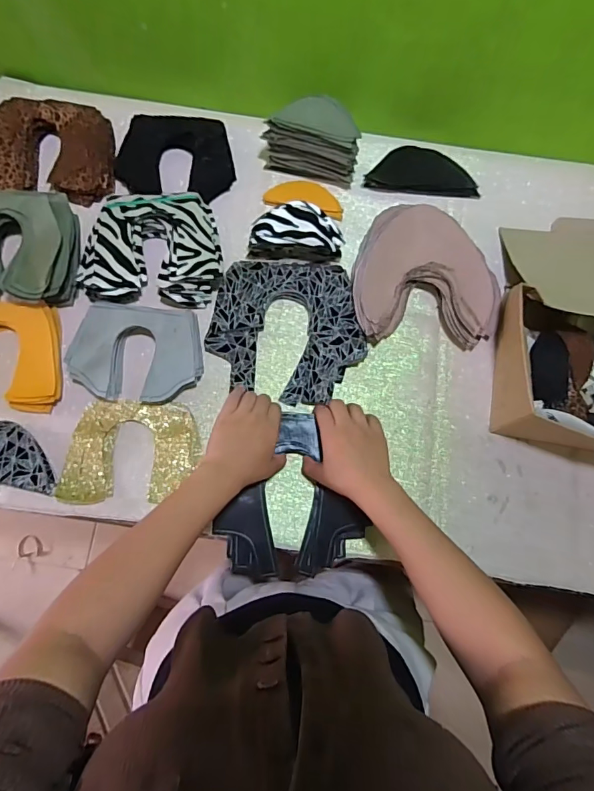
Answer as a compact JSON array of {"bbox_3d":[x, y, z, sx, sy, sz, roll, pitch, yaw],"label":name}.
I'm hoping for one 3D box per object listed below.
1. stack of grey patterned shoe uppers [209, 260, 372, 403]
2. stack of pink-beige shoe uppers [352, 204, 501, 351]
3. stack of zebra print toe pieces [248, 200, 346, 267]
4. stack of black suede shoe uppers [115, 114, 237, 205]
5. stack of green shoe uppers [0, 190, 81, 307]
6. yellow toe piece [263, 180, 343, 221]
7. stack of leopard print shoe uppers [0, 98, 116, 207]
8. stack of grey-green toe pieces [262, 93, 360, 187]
[{"bbox_3d":[-0.014,-0.084,0.596,0.193,0.033,0.182,2,76,-2],"label":"stack of grey patterned shoe uppers"},{"bbox_3d":[0.171,-0.164,0.613,0.190,0.051,0.196,2,76,-2],"label":"stack of pink-beige shoe uppers"},{"bbox_3d":[0.000,-0.211,0.608,0.125,0.080,0.055,3,76,-2],"label":"stack of zebra print toe pieces"},{"bbox_3d":[-0.172,-0.338,0.639,0.164,0.047,0.115,9,76,0],"label":"stack of black suede shoe uppers"},{"bbox_3d":[-0.372,-0.192,0.578,0.170,0.056,0.146,2,76,-2],"label":"stack of green shoe uppers"},{"bbox_3d":[0.013,-0.287,0.652,0.113,0.010,0.049,16,76,1],"label":"yellow toe piece"},{"bbox_3d":[-0.347,-0.343,0.640,0.174,0.051,0.137,1,76,-2],"label":"stack of leopard print shoe uppers"},{"bbox_3d":[0.019,-0.350,0.627,0.133,0.083,0.061,9,76,0],"label":"stack of grey-green toe pieces"}]

